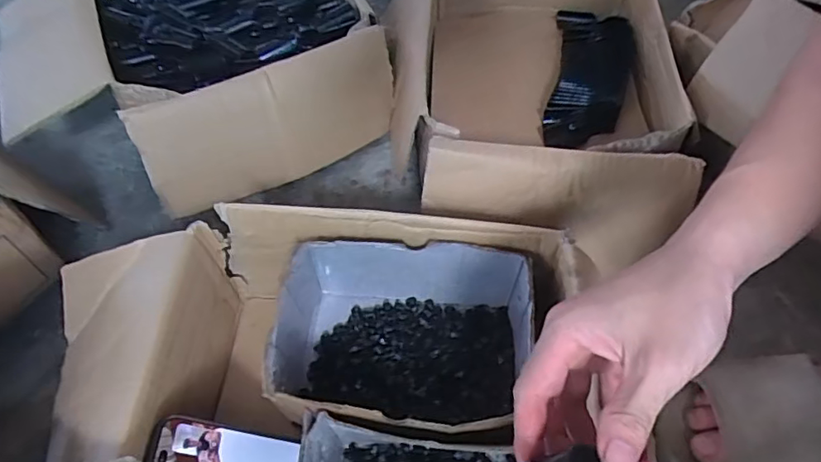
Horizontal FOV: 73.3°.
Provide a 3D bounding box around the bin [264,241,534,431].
[{"bbox_3d":[-0.010,0.098,0.486,0.212,0.099,0.155,8,54,5],"label":"bin"}]

